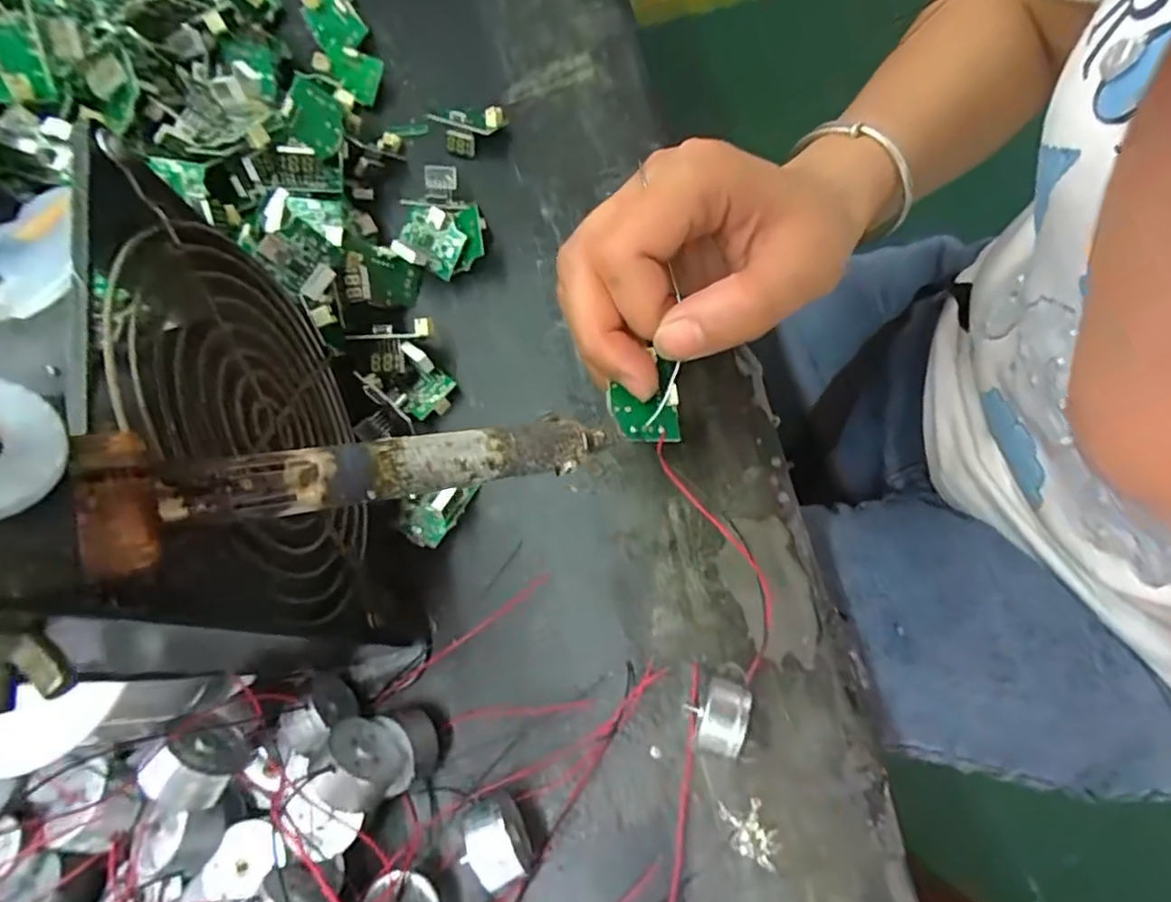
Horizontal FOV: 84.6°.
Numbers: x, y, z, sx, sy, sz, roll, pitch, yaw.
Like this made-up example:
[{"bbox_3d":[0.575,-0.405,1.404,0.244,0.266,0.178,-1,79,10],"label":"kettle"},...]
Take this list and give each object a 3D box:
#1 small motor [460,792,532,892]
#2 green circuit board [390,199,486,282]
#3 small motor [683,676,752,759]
[{"bbox_3d":[-0.027,0.118,0.197,0.018,0.018,0.023,-23,72,-4],"label":"small motor"},{"bbox_3d":[-0.060,-0.089,0.268,0.035,0.017,0.031,-6,71,1],"label":"green circuit board"},{"bbox_3d":[0.040,0.082,0.201,0.017,0.024,0.022,19,74,9],"label":"small motor"}]

